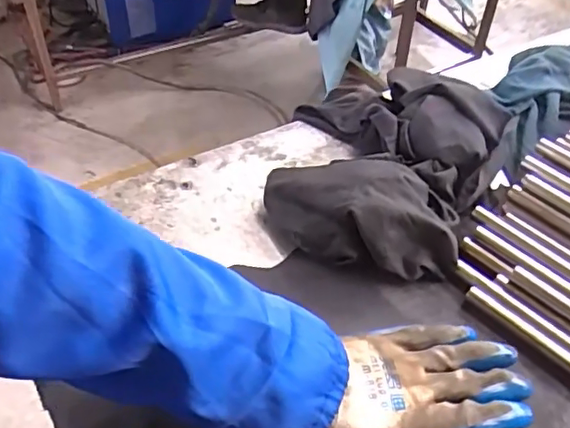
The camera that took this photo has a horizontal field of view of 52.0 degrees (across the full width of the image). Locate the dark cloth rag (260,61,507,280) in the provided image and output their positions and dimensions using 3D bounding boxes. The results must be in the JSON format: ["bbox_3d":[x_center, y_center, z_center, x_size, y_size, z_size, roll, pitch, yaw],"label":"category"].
[{"bbox_3d":[0.102,-0.052,0.558,0.214,0.056,0.251,11,46,8],"label":"dark cloth rag"}]

